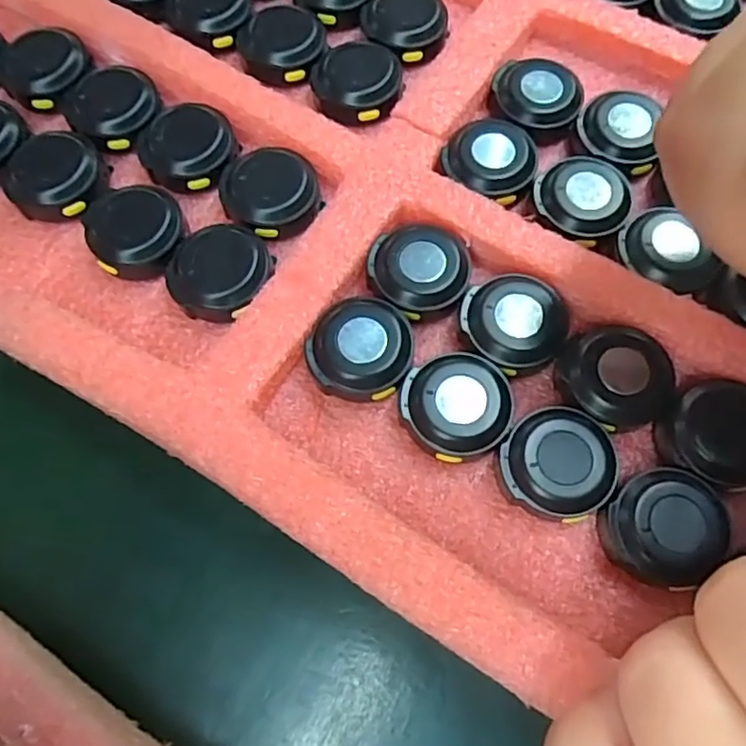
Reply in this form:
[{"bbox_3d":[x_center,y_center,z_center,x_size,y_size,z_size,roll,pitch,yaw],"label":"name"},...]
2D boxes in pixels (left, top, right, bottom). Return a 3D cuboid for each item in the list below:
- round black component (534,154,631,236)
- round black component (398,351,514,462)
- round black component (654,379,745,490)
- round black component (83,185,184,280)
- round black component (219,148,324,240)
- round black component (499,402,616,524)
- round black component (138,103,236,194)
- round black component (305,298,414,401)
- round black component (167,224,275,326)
[{"bbox_3d":[0.066,-0.055,0.199,0.028,0.011,0.028,0,69,0],"label":"round black component"},{"bbox_3d":[0.023,0.010,0.175,0.030,0.012,0.028,0,69,0],"label":"round black component"},{"bbox_3d":[0.096,0.017,0.171,0.029,0.011,0.025,43,75,14],"label":"round black component"},{"bbox_3d":[-0.074,-0.043,0.194,0.029,0.012,0.030,0,69,0],"label":"round black component"},{"bbox_3d":[-0.032,-0.058,0.198,0.030,0.011,0.028,0,69,0],"label":"round black component"},{"bbox_3d":[0.050,0.025,0.169,0.031,0.012,0.028,-42,75,-14],"label":"round black component"},{"bbox_3d":[-0.062,-0.076,0.205,0.033,0.009,0.030,0,69,0],"label":"round black component"},{"bbox_3d":[-0.004,-0.006,0.181,0.028,0.012,0.031,22,71,8],"label":"round black component"},{"bbox_3d":[-0.046,-0.030,0.189,0.031,0.013,0.028,-31,72,-11],"label":"round black component"}]

